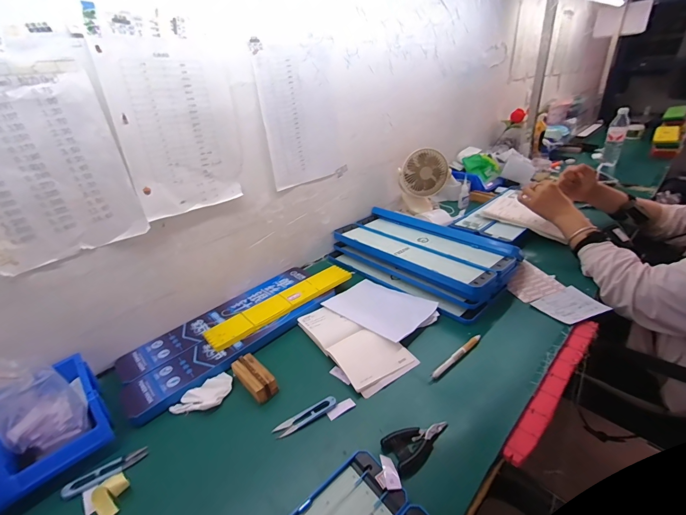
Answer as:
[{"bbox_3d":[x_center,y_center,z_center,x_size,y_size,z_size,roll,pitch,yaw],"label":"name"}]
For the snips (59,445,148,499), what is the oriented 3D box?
[{"bbox_3d":[-0.332,0.300,0.458,0.098,0.014,0.023,-25,36,-32],"label":"snips"}]

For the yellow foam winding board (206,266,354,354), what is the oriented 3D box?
[{"bbox_3d":[-0.129,0.095,0.731,0.351,0.020,0.070,-27,37,-34],"label":"yellow foam winding board"}]

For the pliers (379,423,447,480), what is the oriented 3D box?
[{"bbox_3d":[0.106,0.260,0.455,0.096,0.011,0.054,-14,31,-16],"label":"pliers"}]

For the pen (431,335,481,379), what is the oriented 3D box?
[{"bbox_3d":[0.207,0.175,0.585,0.134,0.012,0.012,-24,35,-30],"label":"pen"}]

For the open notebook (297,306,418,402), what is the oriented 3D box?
[{"bbox_3d":[0.016,0.159,0.636,0.123,0.024,0.232,-24,35,-30],"label":"open notebook"}]

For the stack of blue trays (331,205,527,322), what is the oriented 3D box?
[{"bbox_3d":[0.182,-0.009,0.855,0.247,0.076,0.454,-29,38,-36],"label":"stack of blue trays"}]

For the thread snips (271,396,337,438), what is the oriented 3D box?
[{"bbox_3d":[-0.058,0.248,0.510,0.102,0.009,0.022,-19,33,-24],"label":"thread snips"}]

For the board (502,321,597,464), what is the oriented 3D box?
[{"bbox_3d":[0.343,0.193,0.519,0.346,0.010,0.032,-28,37,-35],"label":"board"}]

